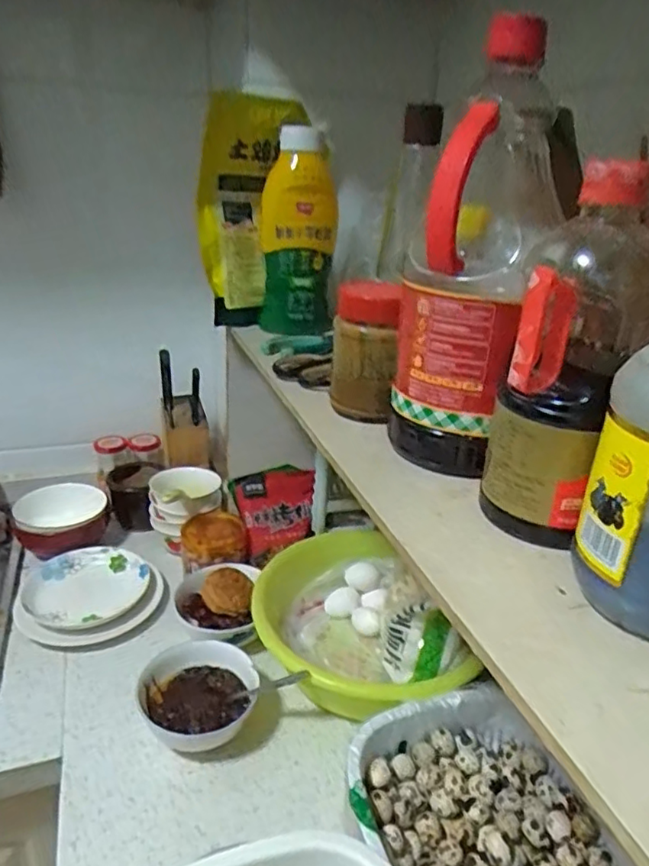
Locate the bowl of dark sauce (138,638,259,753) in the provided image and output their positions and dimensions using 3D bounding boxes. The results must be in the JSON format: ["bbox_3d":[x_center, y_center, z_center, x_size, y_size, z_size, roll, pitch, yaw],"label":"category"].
[{"bbox_3d":[-0.144,0.315,0.712,0.126,0.065,0.135,3,25,-1],"label":"bowl of dark sauce"}]

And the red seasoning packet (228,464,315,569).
[{"bbox_3d":[-0.071,0.123,0.964,0.126,0.134,0.027,-18,-6,-13],"label":"red seasoning packet"}]

